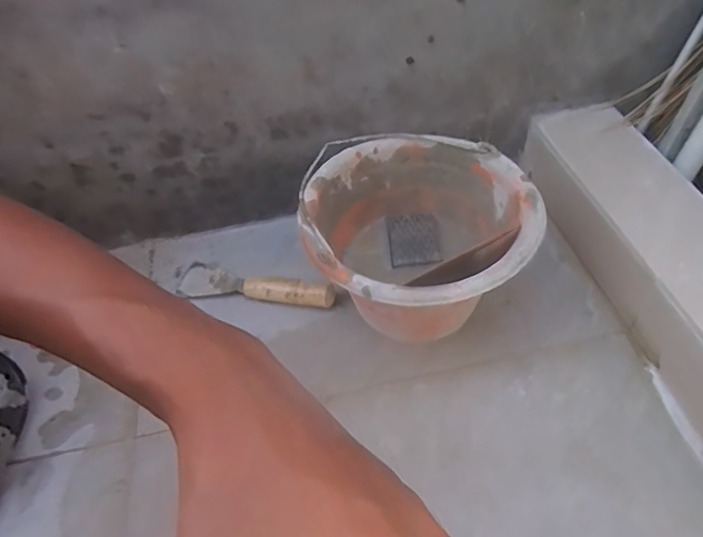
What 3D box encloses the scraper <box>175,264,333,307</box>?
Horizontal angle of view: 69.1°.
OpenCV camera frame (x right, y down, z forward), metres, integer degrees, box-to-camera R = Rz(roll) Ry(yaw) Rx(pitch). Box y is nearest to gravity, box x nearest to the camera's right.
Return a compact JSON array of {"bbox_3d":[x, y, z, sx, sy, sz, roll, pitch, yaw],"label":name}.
[{"bbox_3d":[-0.132,0.024,0.694,0.222,0.033,0.046,7,49,12],"label":"scraper"}]

